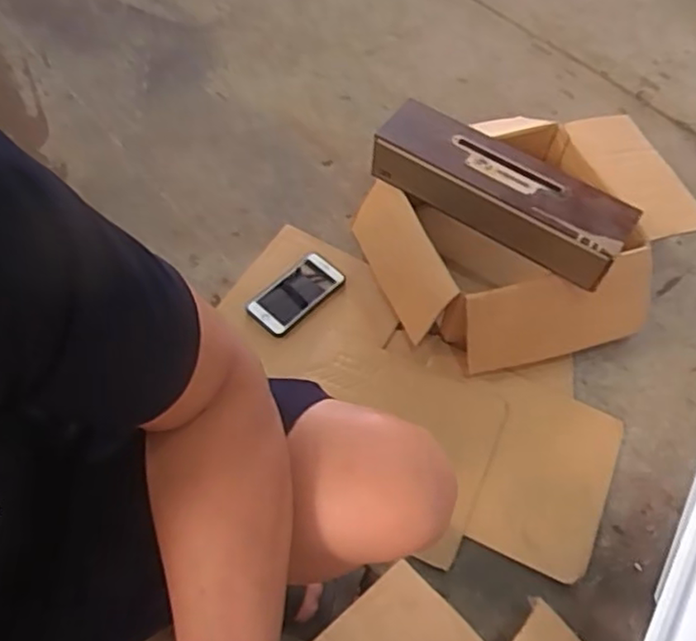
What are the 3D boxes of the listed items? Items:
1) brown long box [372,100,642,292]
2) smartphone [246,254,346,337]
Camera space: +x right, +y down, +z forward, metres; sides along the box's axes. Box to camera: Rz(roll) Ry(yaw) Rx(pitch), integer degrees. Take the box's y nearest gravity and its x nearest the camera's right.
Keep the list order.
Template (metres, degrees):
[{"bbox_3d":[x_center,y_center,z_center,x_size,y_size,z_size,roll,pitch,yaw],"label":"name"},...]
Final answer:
[{"bbox_3d":[0.216,-0.188,0.929,0.382,0.078,0.118,35,63,18],"label":"brown long box"},{"bbox_3d":[-0.083,-0.044,1.042,0.084,0.012,0.151,39,64,20],"label":"smartphone"}]

